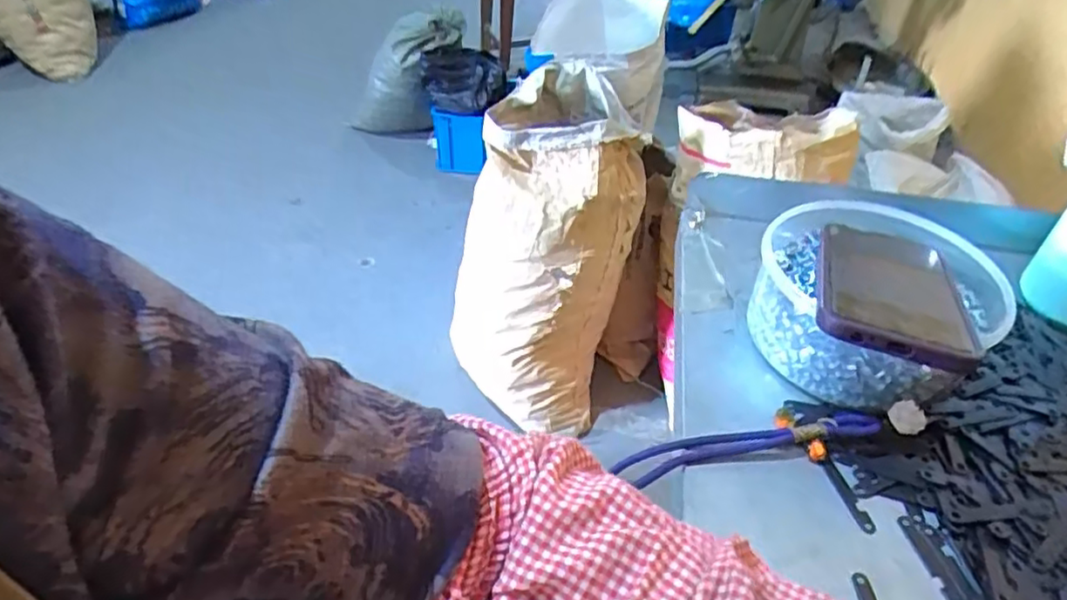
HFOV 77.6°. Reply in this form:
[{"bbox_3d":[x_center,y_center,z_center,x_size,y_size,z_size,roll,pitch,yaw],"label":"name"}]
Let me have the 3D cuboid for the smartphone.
[{"bbox_3d":[0.215,-0.008,0.405,0.078,0.016,0.161,15,29,16],"label":"smartphone"}]

